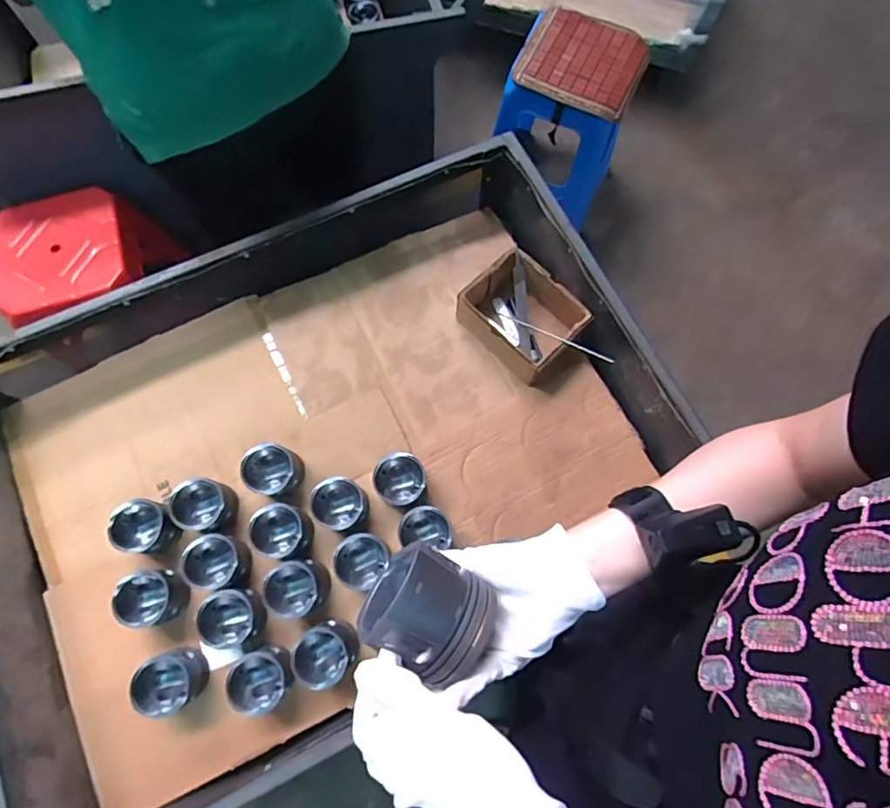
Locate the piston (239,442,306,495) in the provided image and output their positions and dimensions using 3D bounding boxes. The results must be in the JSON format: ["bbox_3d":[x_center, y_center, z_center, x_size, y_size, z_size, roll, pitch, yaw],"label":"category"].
[{"bbox_3d":[-0.296,0.117,0.900,0.090,0.075,0.082,0,73,-1],"label":"piston"}]

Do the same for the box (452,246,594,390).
[{"bbox_3d":[0.144,-0.162,0.975,0.160,0.099,0.202,-42,78,-12],"label":"box"}]

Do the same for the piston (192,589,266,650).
[{"bbox_3d":[-0.342,0.345,0.837,0.081,0.081,0.086,0,73,-1],"label":"piston"}]

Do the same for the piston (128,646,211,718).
[{"bbox_3d":[-0.427,0.435,0.815,0.089,0.073,0.088,-27,75,-9],"label":"piston"}]

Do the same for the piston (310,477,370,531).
[{"bbox_3d":[-0.176,0.172,0.880,0.094,0.064,0.087,19,74,5],"label":"piston"}]

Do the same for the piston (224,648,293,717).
[{"bbox_3d":[-0.286,0.432,0.816,0.095,0.066,0.088,-25,75,-8],"label":"piston"}]

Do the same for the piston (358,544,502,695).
[{"bbox_3d":[-0.016,0.163,0.403,0.078,0.089,0.086,35,66,-14],"label":"piston"}]

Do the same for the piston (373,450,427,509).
[{"bbox_3d":[-0.076,0.132,0.887,0.088,0.080,0.084,0,73,-1],"label":"piston"}]

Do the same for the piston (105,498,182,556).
[{"bbox_3d":[-0.501,0.208,0.876,0.089,0.079,0.083,0,73,-1],"label":"piston"}]

